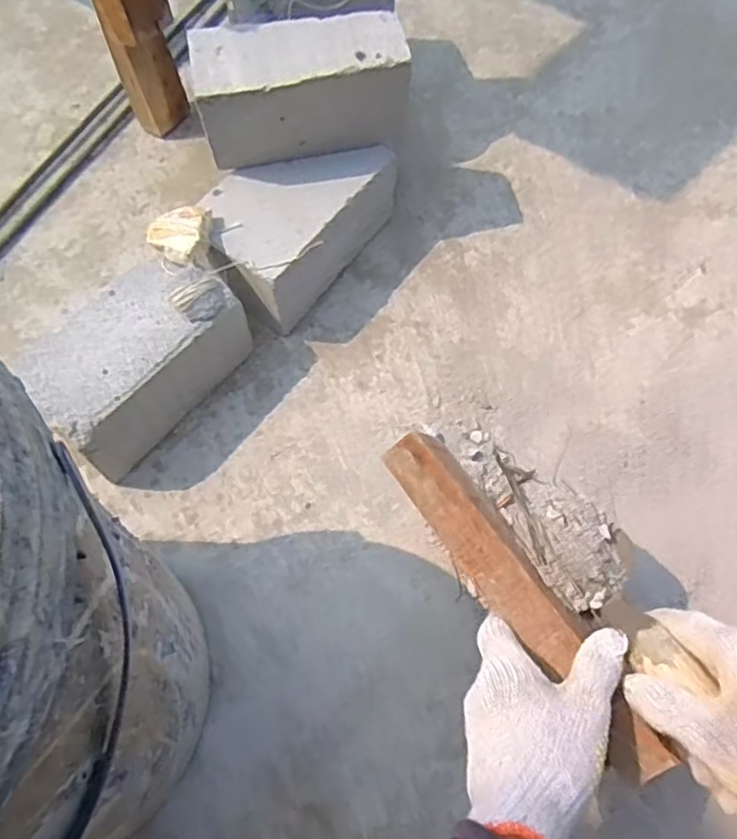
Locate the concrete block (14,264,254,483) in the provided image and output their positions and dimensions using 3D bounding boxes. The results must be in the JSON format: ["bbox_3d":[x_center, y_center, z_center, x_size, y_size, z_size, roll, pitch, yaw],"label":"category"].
[{"bbox_3d":[-0.217,-0.055,0.655,0.103,0.124,0.191,38,71,17],"label":"concrete block"}]

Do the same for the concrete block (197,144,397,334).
[{"bbox_3d":[-0.073,-0.207,0.733,0.128,0.105,0.197,36,71,16],"label":"concrete block"}]

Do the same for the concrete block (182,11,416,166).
[{"bbox_3d":[-0.064,-0.323,0.670,0.195,0.096,0.088,-11,65,-4],"label":"concrete block"}]

